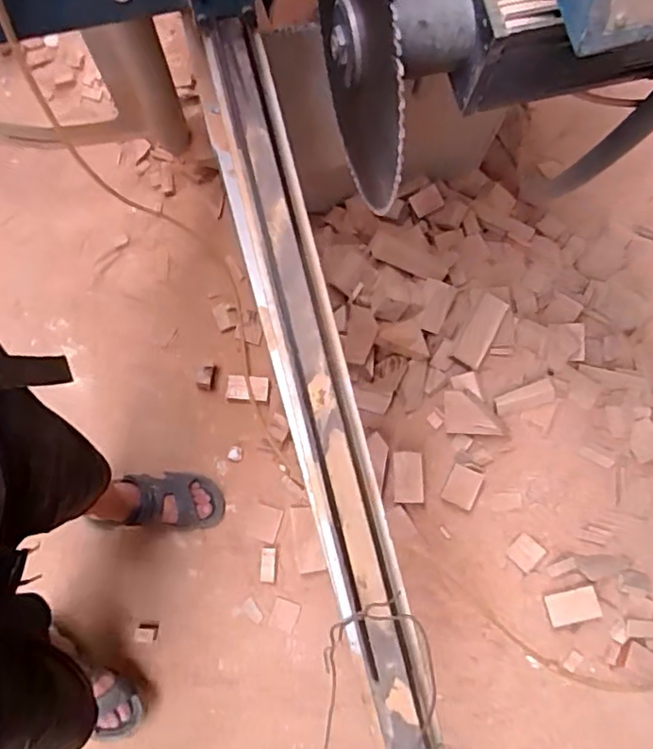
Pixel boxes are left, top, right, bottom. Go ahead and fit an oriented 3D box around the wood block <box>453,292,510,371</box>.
[{"bbox_3d":[0.307,-0.086,1.223,0.056,0.019,0.148,26,92,7],"label":"wood block"}]

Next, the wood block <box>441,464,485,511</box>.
[{"bbox_3d":[0.273,0.226,1.227,0.065,0.014,0.078,24,89,3],"label":"wood block"}]

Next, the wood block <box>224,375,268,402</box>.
[{"bbox_3d":[-0.169,0.029,1.308,0.088,0.011,0.051,6,74,2],"label":"wood block"}]

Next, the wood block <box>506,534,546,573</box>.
[{"bbox_3d":[0.395,0.354,1.218,0.056,0.014,0.056,43,79,8],"label":"wood block"}]

